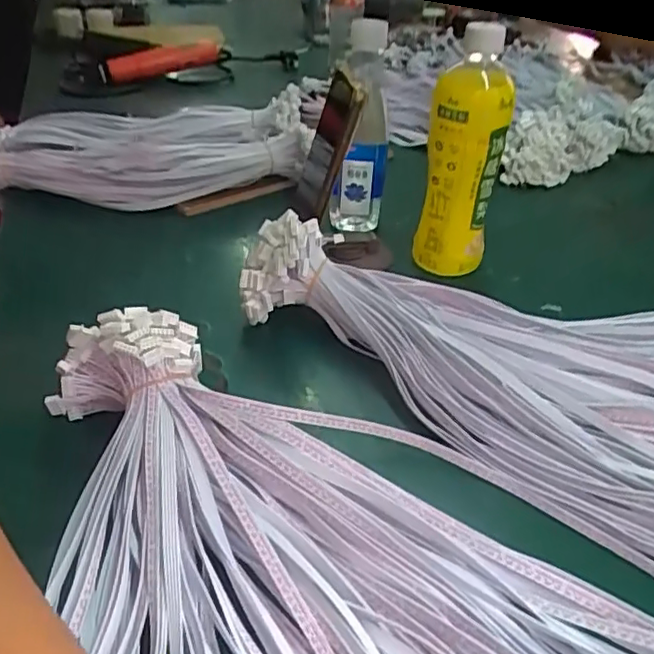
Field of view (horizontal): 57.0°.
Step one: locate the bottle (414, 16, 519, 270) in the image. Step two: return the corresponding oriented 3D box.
[{"bbox_3d":[0.115,-0.141,0.510,0.061,0.196,0.059,7,37,9],"label":"bottle"}]

